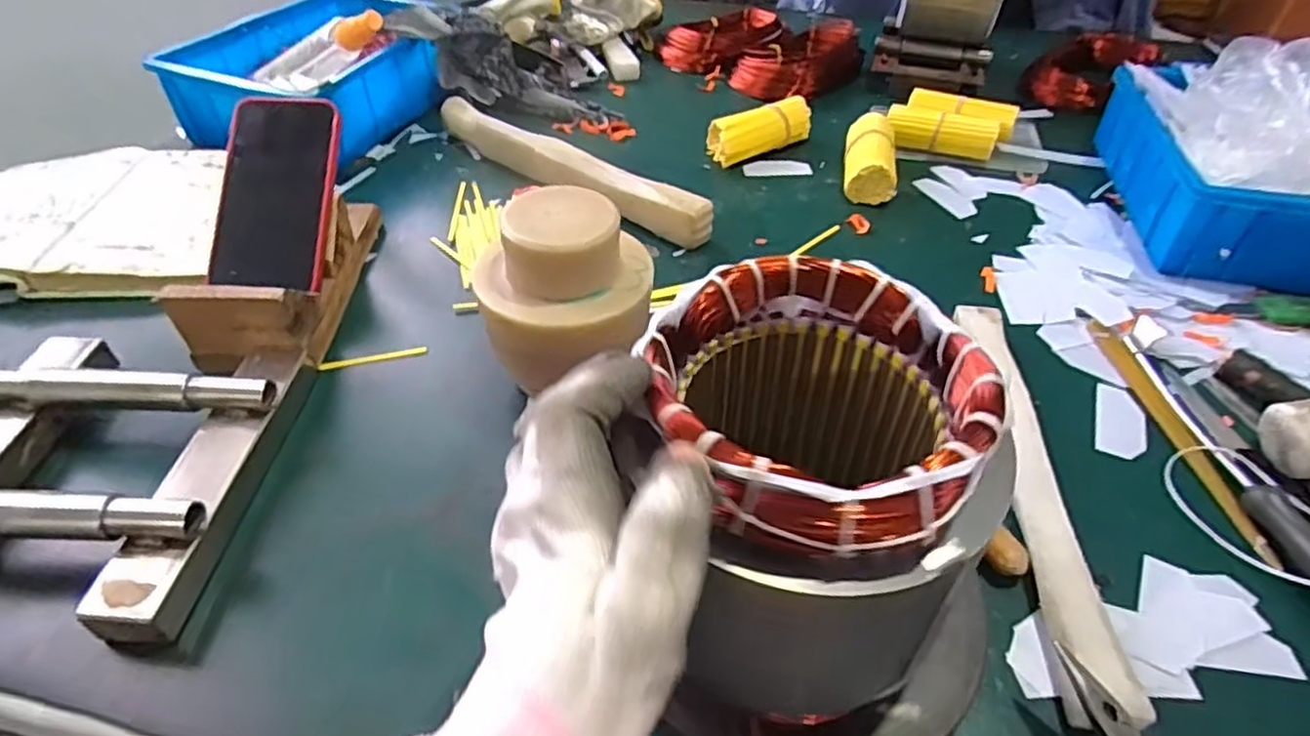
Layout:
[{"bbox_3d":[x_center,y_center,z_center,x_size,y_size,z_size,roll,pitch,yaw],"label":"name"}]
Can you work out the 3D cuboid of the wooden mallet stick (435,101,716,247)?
[{"bbox_3d":[-0.086,-0.191,0.681,0.340,0.043,0.043,30,51,27],"label":"wooden mallet stick"}]

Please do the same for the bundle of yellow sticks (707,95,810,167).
[{"bbox_3d":[0.114,-0.245,0.740,0.124,0.045,0.044,-19,47,-19],"label":"bundle of yellow sticks"}]

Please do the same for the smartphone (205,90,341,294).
[{"bbox_3d":[-0.289,-0.133,0.534,0.080,0.016,0.146,3,87,1],"label":"smartphone"}]

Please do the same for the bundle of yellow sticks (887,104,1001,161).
[{"bbox_3d":[0.296,-0.244,0.728,0.108,0.033,0.034,15,46,15],"label":"bundle of yellow sticks"}]

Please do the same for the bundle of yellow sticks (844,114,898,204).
[{"bbox_3d":[0.215,-0.211,0.703,0.050,0.044,0.124,10,45,10],"label":"bundle of yellow sticks"}]

